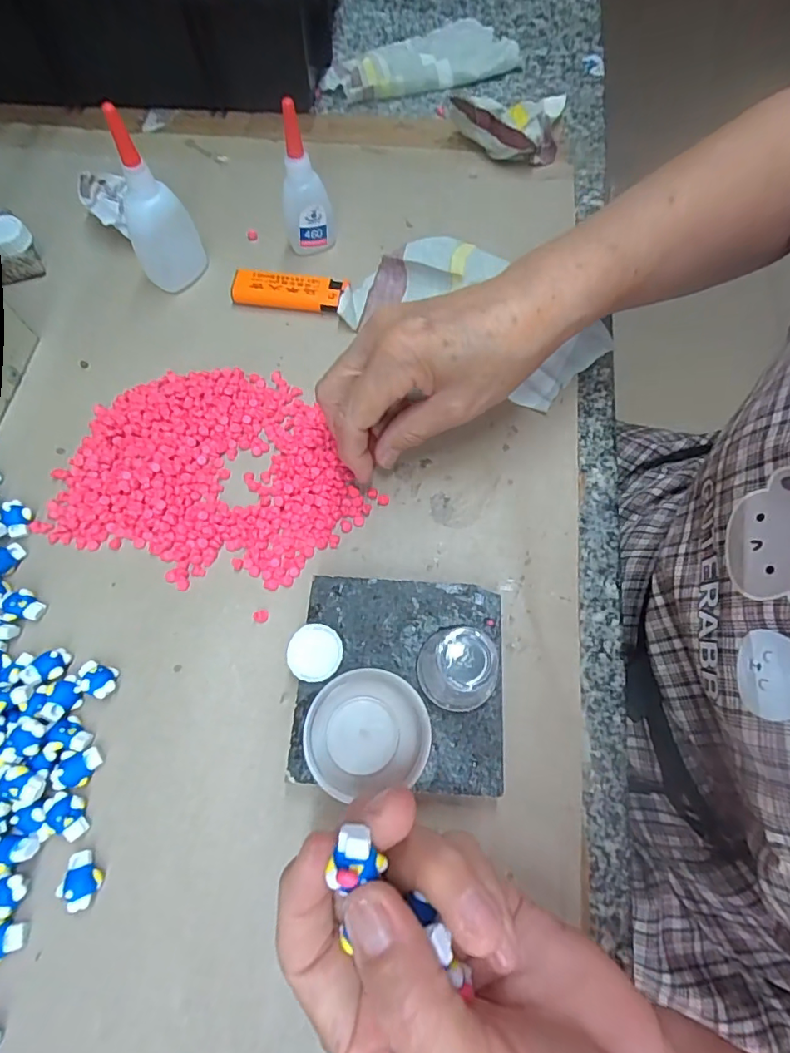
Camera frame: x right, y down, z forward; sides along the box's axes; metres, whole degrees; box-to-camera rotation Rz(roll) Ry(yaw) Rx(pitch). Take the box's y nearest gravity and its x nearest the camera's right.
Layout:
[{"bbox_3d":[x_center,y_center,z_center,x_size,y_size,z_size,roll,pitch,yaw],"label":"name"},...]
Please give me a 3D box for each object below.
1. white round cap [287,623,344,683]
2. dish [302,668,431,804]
[{"bbox_3d":[-0.039,0.061,0.246,0.026,0.004,0.027,1,67,-2],"label":"white round cap"},{"bbox_3d":[-0.012,0.086,0.218,0.053,0.040,0.049,0,68,0],"label":"dish"}]

